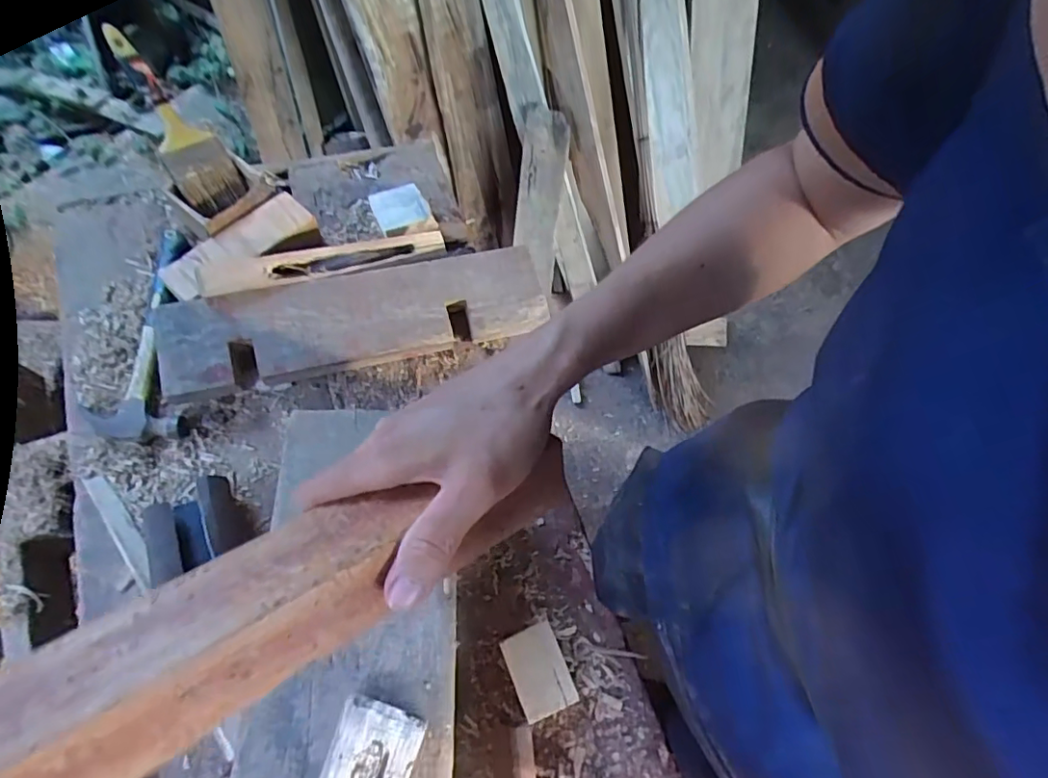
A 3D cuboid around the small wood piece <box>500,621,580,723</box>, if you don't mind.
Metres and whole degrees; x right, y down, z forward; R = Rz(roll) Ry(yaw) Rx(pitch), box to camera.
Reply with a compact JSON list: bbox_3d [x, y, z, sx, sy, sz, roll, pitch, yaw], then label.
[{"bbox_3d":[0.014,0.271,0.546,0.052,0.022,0.075,-20,67,-12],"label":"small wood piece"}]

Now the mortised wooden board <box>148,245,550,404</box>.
[{"bbox_3d":[-0.185,-0.083,0.660,0.424,0.043,0.109,-13,81,-16],"label":"mortised wooden board"}]

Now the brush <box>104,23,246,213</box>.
[{"bbox_3d":[-0.412,-0.312,0.669,0.071,0.033,0.223,-33,109,-16],"label":"brush"}]

